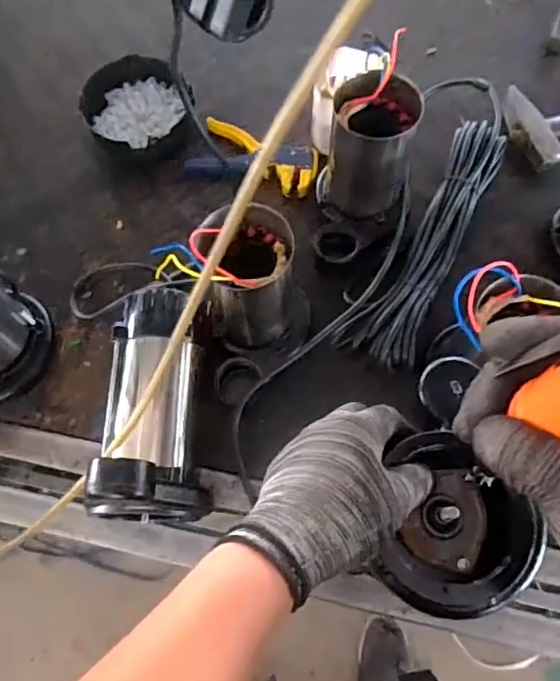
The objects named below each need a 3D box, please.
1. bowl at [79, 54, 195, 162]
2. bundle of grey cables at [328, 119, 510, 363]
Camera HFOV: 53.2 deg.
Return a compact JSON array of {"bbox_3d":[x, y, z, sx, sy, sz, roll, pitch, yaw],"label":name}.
[{"bbox_3d":[-0.186,-0.308,0.750,0.138,0.042,0.147,0,70,1],"label":"bowl"},{"bbox_3d":[0.178,-0.125,0.675,0.086,0.034,0.338,25,72,9],"label":"bundle of grey cables"}]

